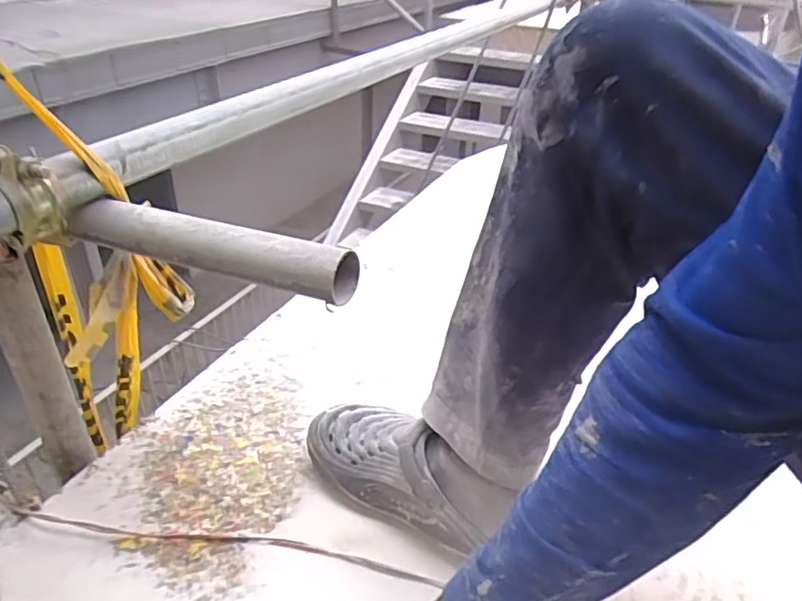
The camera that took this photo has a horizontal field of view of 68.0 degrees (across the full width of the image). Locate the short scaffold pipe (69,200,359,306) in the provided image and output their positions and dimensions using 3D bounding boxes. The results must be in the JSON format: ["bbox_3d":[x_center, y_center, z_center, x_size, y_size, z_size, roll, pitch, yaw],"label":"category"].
[{"bbox_3d":[-0.178,-0.051,0.537,0.291,0.043,0.043,11,33,17],"label":"short scaffold pipe"}]

